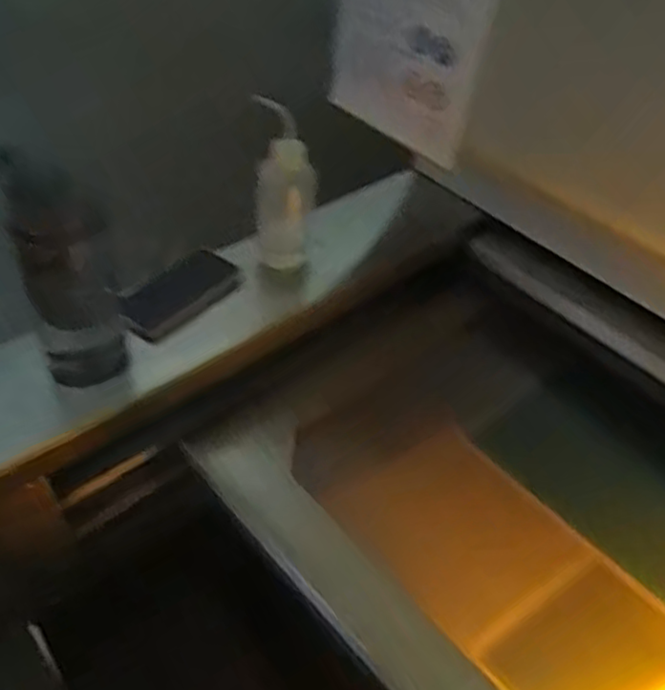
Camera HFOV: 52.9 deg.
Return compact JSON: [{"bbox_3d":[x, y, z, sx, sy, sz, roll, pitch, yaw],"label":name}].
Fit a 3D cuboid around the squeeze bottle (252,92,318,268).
[{"bbox_3d":[-0.059,-0.186,0.844,0.075,0.227,0.067,4,45,-3],"label":"squeeze bottle"}]

